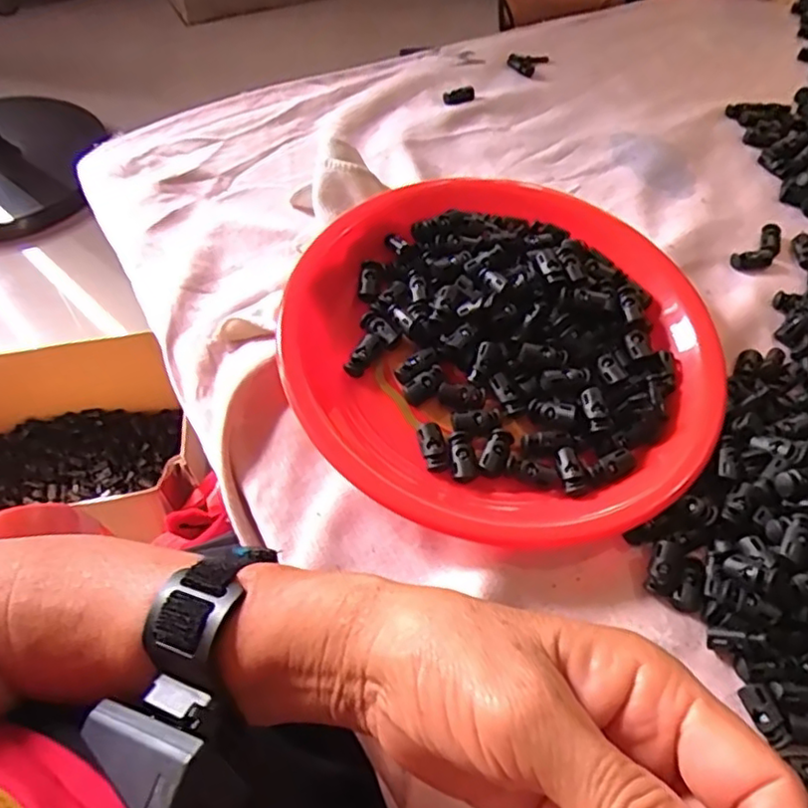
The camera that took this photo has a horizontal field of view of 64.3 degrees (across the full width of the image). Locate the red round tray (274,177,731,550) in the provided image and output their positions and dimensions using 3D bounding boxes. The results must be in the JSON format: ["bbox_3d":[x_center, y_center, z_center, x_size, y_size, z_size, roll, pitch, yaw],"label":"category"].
[{"bbox_3d":[0.059,-0.036,0.389,0.247,0.047,0.242,1,56,-1],"label":"red round tray"}]

